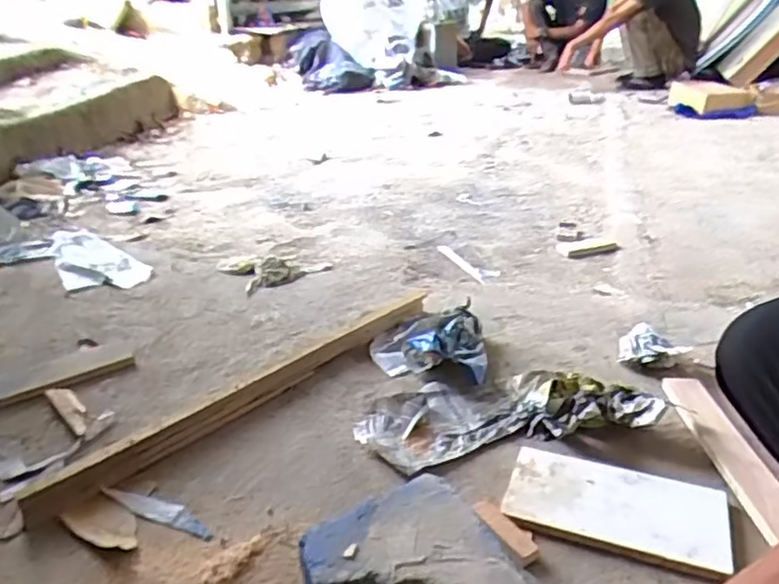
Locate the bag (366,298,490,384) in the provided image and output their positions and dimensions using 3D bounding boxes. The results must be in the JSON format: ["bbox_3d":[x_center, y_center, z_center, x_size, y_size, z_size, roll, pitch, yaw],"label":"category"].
[{"bbox_3d":[0.072,0.082,1.184,0.213,0.071,0.232,1,27,7],"label":"bag"}]

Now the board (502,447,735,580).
[{"bbox_3d":[0.294,0.281,0.832,0.269,0.028,0.139,9,29,21],"label":"board"}]

